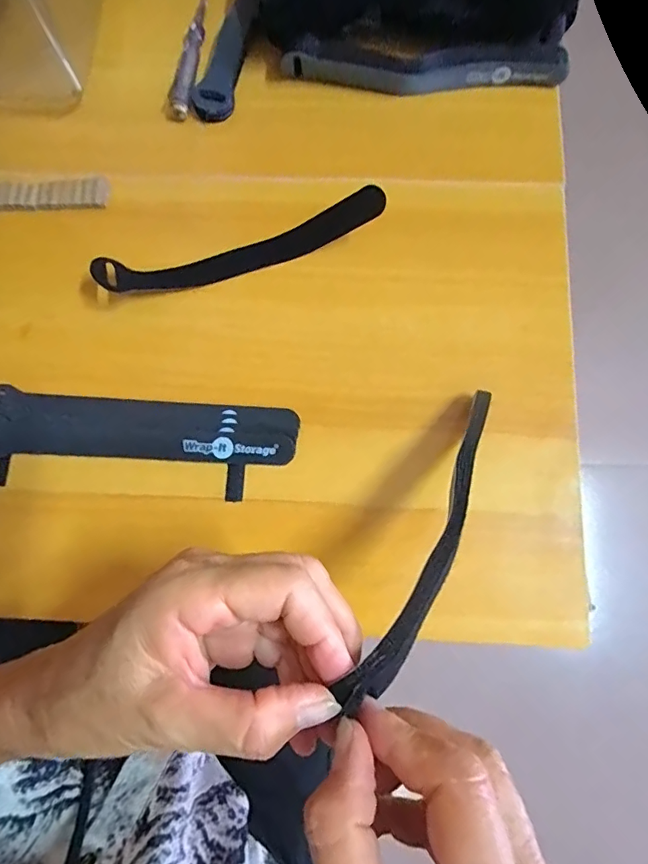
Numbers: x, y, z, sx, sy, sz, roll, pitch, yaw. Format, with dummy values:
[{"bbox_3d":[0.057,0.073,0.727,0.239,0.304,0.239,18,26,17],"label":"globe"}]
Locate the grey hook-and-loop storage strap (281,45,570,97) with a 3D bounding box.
[{"bbox_3d":[0.072,-0.256,0.353,0.196,0.018,0.021,1,79,0],"label":"grey hook-and-loop storage strap"}]

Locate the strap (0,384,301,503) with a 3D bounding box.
[{"bbox_3d":[-0.119,0.006,0.309,0.200,0.006,0.055,5,79,1],"label":"strap"}]

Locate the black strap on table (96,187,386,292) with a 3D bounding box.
[{"bbox_3d":[-0.052,-0.120,0.320,0.183,0.034,0.024,-16,80,-3],"label":"black strap on table"}]

